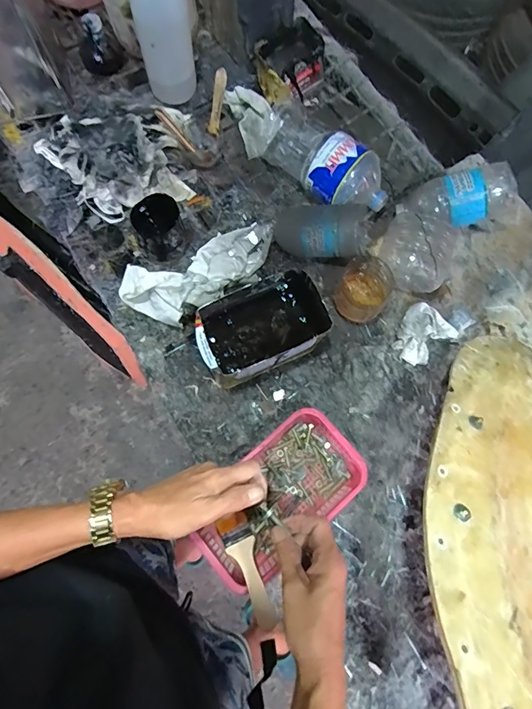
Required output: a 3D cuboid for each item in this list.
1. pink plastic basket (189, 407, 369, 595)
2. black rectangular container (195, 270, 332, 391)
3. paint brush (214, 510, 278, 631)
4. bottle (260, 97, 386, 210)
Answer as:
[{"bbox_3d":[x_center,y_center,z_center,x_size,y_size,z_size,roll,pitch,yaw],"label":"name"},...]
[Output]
[{"bbox_3d":[0.017,0.189,0.570,0.231,0.060,0.131,-40,79,-8],"label":"pink plastic basket"},{"bbox_3d":[-0.007,-0.037,0.611,0.173,0.110,0.116,-24,77,-5],"label":"black rectangular container"},{"bbox_3d":[-0.020,0.268,0.527,0.039,0.013,0.133,-26,58,-5],"label":"paint brush"},{"bbox_3d":[0.096,-0.311,0.694,0.105,0.109,0.225,-43,80,-9],"label":"bottle"}]

